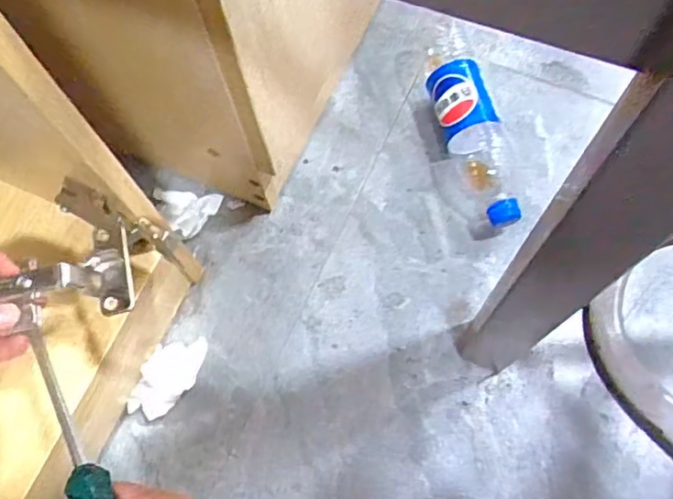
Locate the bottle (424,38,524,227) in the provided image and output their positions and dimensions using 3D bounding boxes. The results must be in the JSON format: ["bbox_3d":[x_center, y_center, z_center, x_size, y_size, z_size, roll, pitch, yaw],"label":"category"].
[{"bbox_3d":[0.129,-0.135,0.608,0.061,0.058,0.210,-12,69,-2],"label":"bottle"}]

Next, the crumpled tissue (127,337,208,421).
[{"bbox_3d":[-0.156,0.117,0.564,0.045,0.016,0.083,23,72,11],"label":"crumpled tissue"}]

